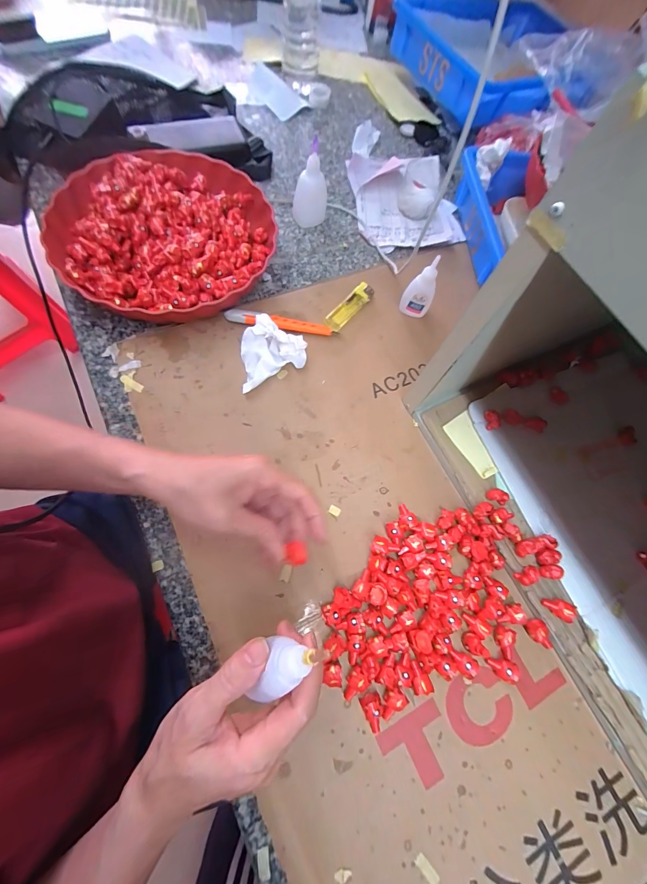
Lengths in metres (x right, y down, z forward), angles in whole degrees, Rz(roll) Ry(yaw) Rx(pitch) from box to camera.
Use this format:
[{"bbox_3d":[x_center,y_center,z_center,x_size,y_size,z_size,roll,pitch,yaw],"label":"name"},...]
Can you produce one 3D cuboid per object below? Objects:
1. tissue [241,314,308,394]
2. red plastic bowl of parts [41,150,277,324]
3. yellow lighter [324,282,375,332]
[{"bbox_3d":[-0.061,-0.099,0.367,0.083,0.041,0.056,-29,76,-15],"label":"tissue"},{"bbox_3d":[-0.181,-0.240,0.395,0.233,0.063,0.233,2,70,-5],"label":"red plastic bowl of parts"},{"bbox_3d":[0.032,-0.167,0.420,0.021,0.010,0.084,39,71,8],"label":"yellow lighter"}]

